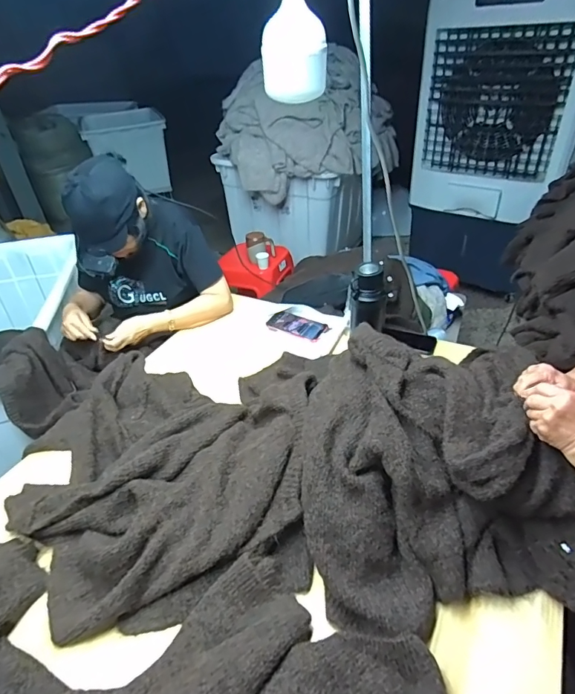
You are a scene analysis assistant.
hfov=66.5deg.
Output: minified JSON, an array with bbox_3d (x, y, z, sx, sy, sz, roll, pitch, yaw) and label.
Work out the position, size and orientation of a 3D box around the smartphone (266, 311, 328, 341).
[{"bbox_3d":[0.025,-0.062,1.229,0.163,0.008,0.075,16,53,21],"label":"smartphone"}]

